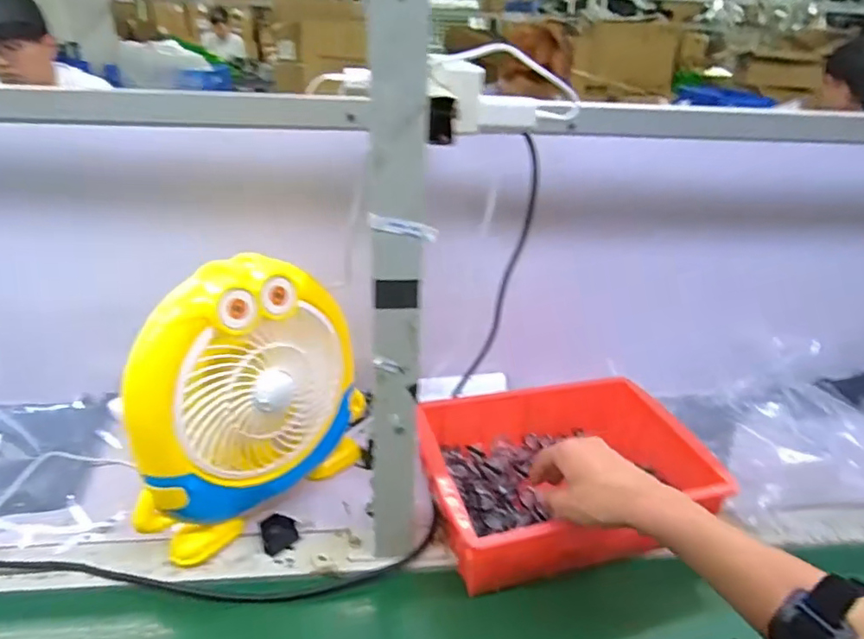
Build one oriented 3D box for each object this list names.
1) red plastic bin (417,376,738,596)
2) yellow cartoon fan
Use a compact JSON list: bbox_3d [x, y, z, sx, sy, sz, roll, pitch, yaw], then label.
[{"bbox_3d":[0.140,0.161,0.610,0.291,0.078,0.222,-4,29,-15],"label":"red plastic bin"},{"bbox_3d":[-0.182,0.080,0.563,0.078,0.262,0.243,25,35,34],"label":"yellow cartoon fan"}]

